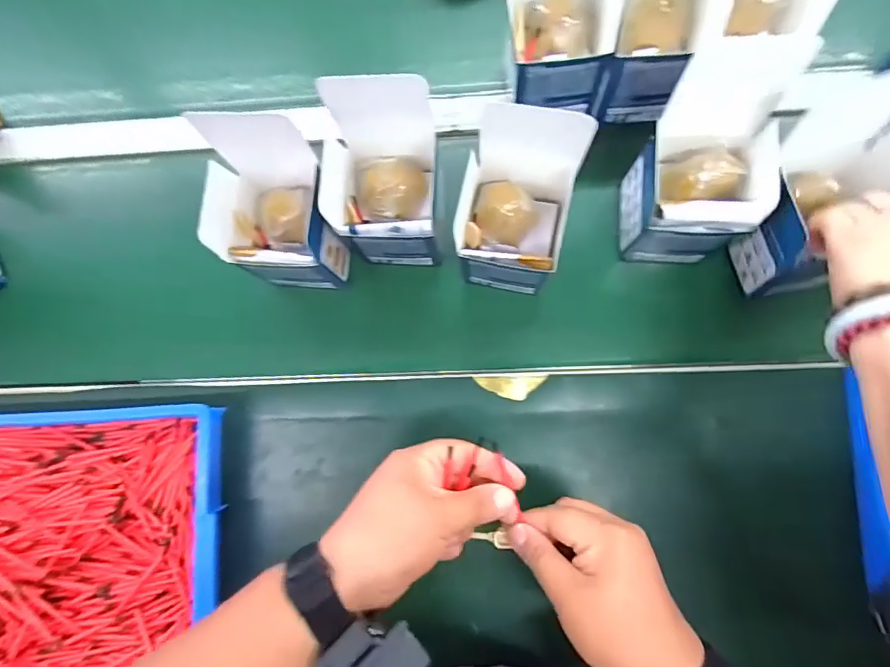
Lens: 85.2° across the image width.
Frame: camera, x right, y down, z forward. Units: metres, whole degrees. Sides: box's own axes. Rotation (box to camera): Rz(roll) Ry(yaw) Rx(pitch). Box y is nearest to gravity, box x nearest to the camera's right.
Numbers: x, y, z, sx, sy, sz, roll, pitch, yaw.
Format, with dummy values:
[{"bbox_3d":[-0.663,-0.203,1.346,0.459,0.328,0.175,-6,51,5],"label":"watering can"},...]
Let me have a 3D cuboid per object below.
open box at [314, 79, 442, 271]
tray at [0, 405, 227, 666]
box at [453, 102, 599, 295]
[{"bbox_3d":[-0.053,-0.130,0.425,0.096,0.143,0.118,1,84,3],"label":"open box"},{"bbox_3d":[-0.420,0.227,0.454,0.425,0.052,0.291,-3,84,3],"label":"tray"},{"bbox_3d":[0.060,-0.106,0.430,0.093,0.115,0.111,14,85,4],"label":"box"}]

